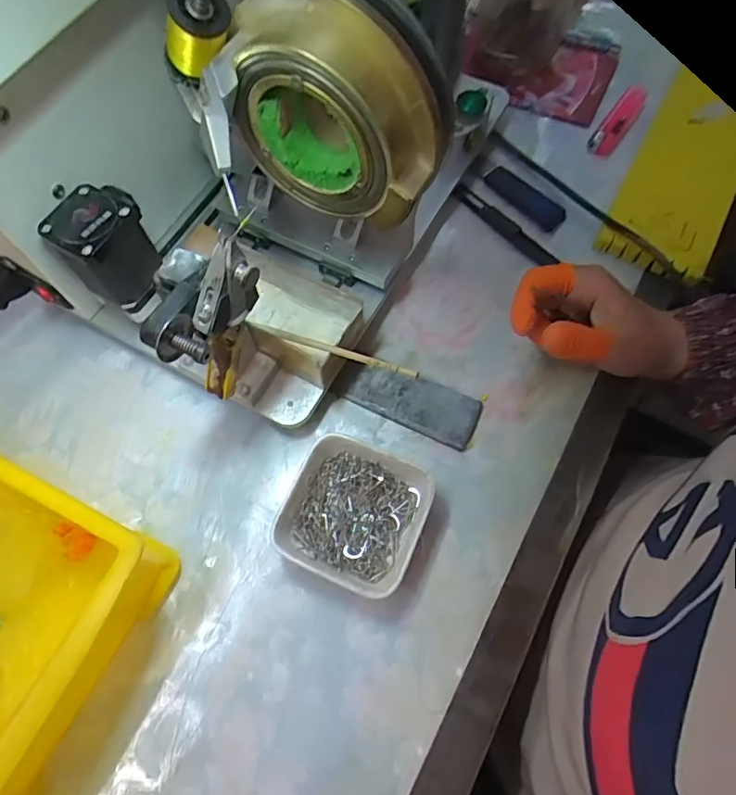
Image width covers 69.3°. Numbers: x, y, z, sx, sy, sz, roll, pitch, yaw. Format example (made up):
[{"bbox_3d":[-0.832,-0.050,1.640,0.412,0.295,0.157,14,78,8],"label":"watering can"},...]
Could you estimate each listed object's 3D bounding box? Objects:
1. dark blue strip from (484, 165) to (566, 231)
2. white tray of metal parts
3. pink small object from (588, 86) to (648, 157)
[{"bbox_3d":[0.124,-0.161,0.426,0.024,0.004,0.072,-39,72,-13],"label":"dark blue strip"},{"bbox_3d":[-0.008,0.071,0.323,0.079,0.031,0.080,20,70,10],"label":"white tray of metal parts"},{"bbox_3d":[0.215,-0.237,0.455,0.022,0.009,0.082,33,73,14],"label":"pink small object"}]

